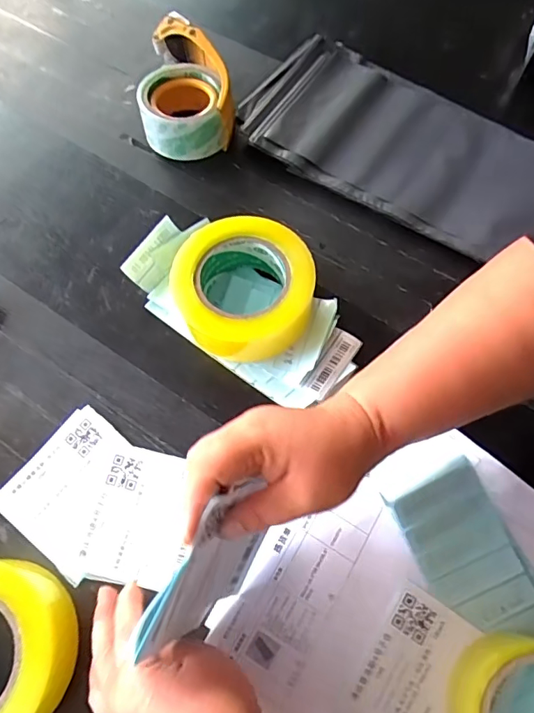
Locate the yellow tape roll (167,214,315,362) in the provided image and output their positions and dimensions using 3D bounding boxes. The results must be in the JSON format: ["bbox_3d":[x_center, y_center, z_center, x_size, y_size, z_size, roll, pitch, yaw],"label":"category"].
[{"bbox_3d":[-0.020,-0.062,0.458,0.122,0.058,0.126,-1,67,2],"label":"yellow tape roll"}]

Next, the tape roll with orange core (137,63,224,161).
[{"bbox_3d":[-0.095,-0.274,0.549,0.091,0.059,0.100,-1,67,2],"label":"tape roll with orange core"}]

